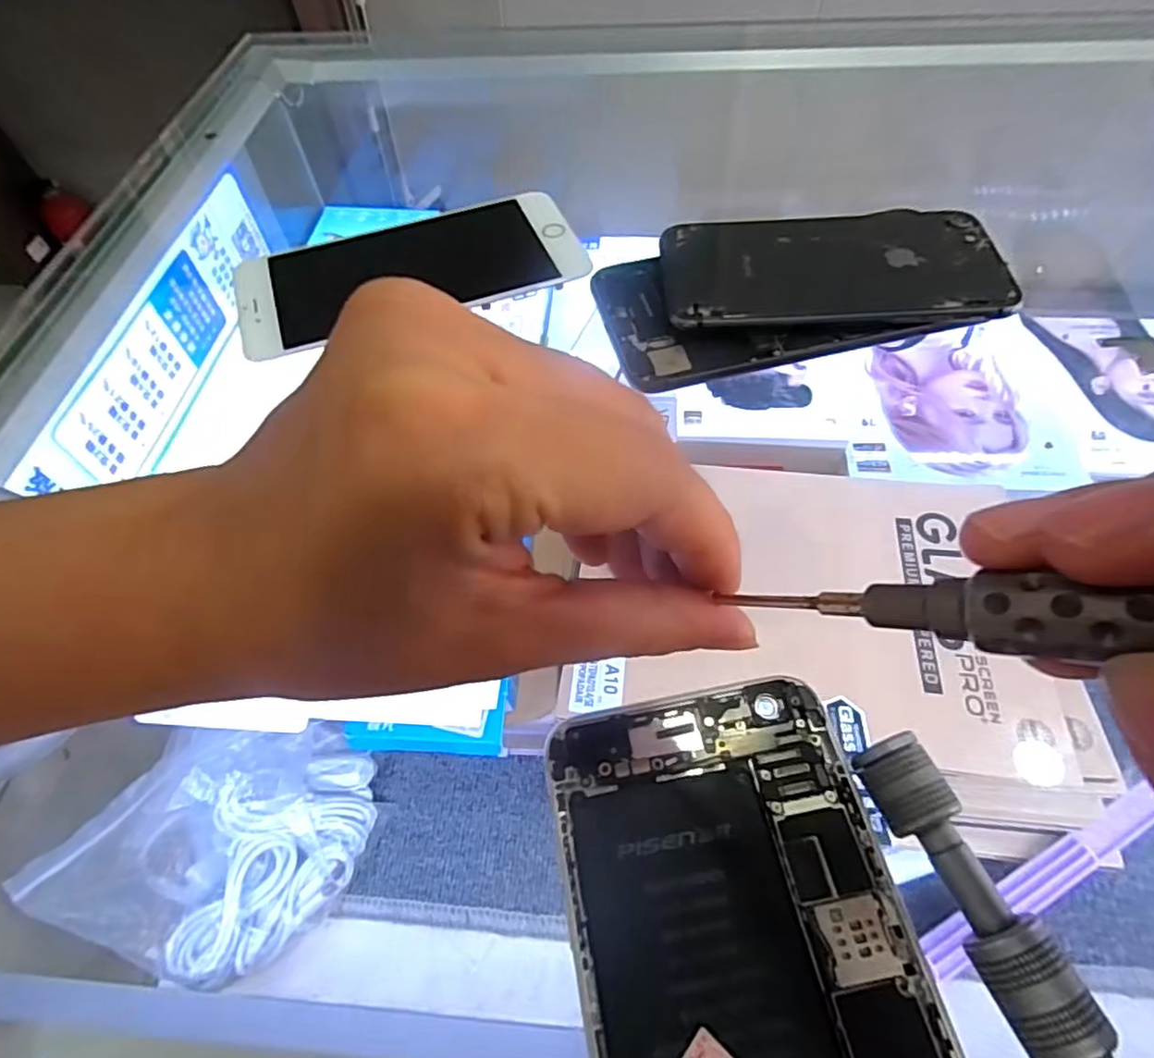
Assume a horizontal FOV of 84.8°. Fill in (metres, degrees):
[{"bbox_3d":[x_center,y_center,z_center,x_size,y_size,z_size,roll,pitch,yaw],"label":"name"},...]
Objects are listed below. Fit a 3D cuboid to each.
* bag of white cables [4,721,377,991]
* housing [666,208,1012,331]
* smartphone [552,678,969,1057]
[{"bbox_3d":[-0.196,0.177,0.363,0.102,0.112,0.146,22,61,16],"label":"bag of white cables"},{"bbox_3d":[0.105,-0.110,0.264,0.133,0.005,0.067,-2,57,2],"label":"housing"},{"bbox_3d":[0.043,0.113,0.136,0.075,0.005,0.155,-9,57,-3],"label":"smartphone"}]

